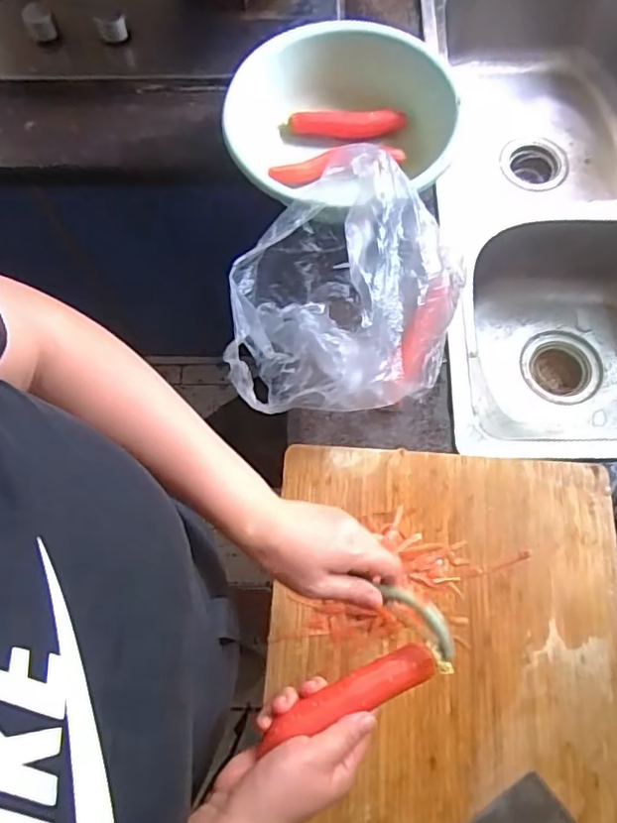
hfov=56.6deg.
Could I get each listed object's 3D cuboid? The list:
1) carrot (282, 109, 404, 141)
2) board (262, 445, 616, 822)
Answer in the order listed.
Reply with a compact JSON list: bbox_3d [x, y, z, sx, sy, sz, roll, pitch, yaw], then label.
[{"bbox_3d":[0.044,-0.366,0.730,0.155,0.034,0.033,4,71,2],"label":"carrot"},{"bbox_3d":[0.125,0.250,0.514,0.320,0.015,0.431,4,71,2],"label":"board"}]

